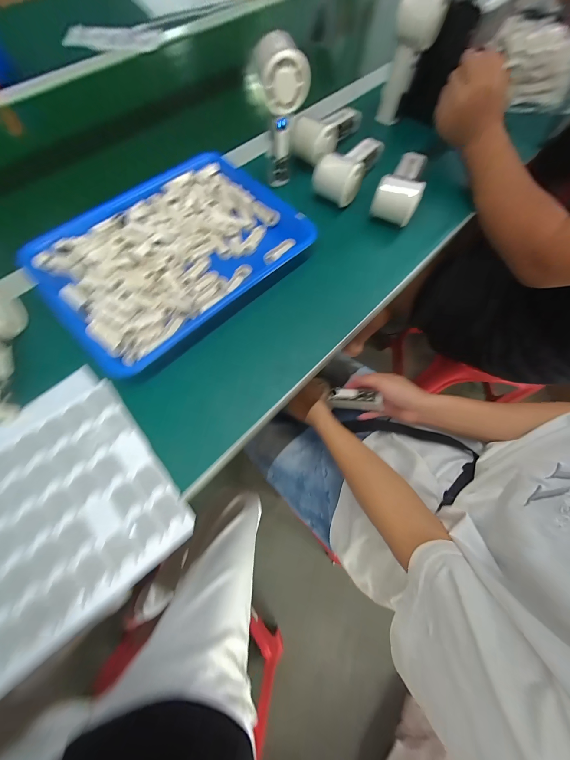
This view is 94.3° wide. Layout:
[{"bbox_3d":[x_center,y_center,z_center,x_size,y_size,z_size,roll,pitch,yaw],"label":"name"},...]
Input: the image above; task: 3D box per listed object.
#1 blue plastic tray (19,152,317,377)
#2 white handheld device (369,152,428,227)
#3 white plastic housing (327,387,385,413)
[{"bbox_3d":[-0.152,-0.182,0.368,0.331,0.029,0.236,-41,76,-15],"label":"blue plastic tray"},{"bbox_3d":[0.196,-0.323,0.430,0.065,0.051,0.143,26,70,8],"label":"white handheld device"},{"bbox_3d":[0.129,0.034,0.482,0.092,0.031,0.030,5,67,29],"label":"white plastic housing"}]

